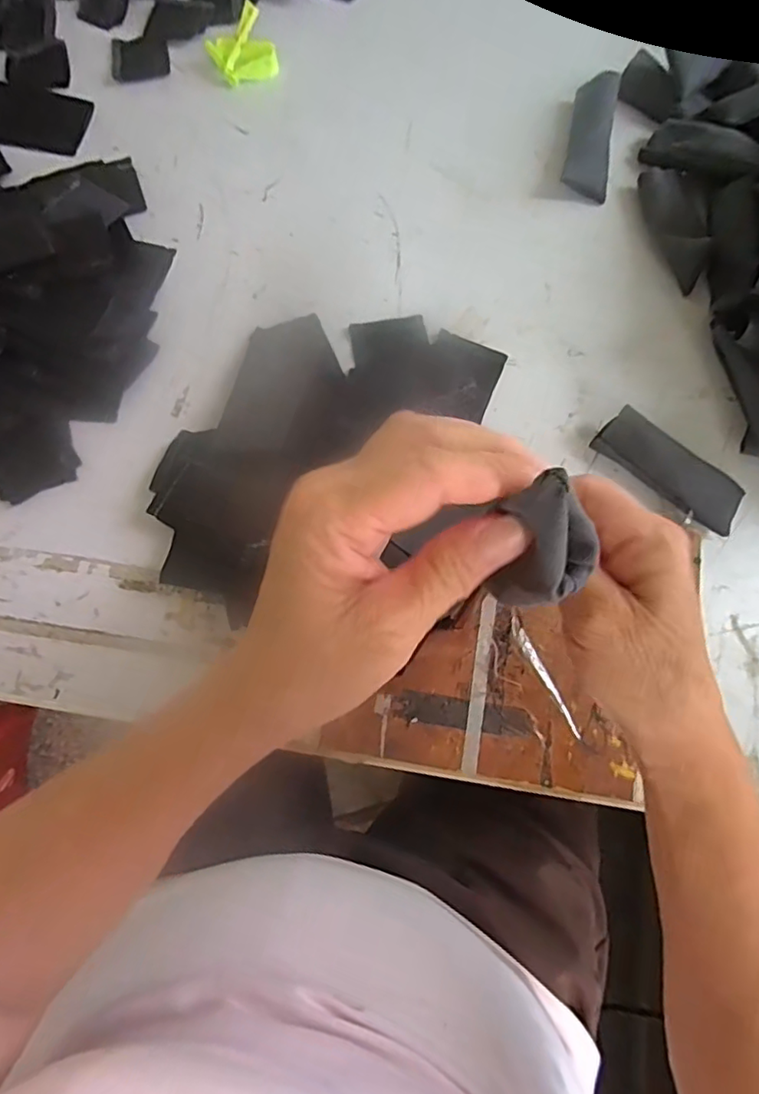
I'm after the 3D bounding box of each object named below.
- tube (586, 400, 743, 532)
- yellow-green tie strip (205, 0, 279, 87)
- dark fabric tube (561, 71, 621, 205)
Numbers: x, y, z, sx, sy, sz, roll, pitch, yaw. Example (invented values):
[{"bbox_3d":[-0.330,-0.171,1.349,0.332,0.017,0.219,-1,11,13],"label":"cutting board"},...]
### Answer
[{"bbox_3d":[0.196,-0.051,0.386,0.102,0.029,0.040,31,78,8],"label":"tube"},{"bbox_3d":[-0.117,-0.424,0.485,0.054,0.034,0.037,-17,76,-3],"label":"yellow-green tie strip"},{"bbox_3d":[0.172,-0.331,0.461,0.037,0.026,0.098,12,76,4],"label":"dark fabric tube"}]

